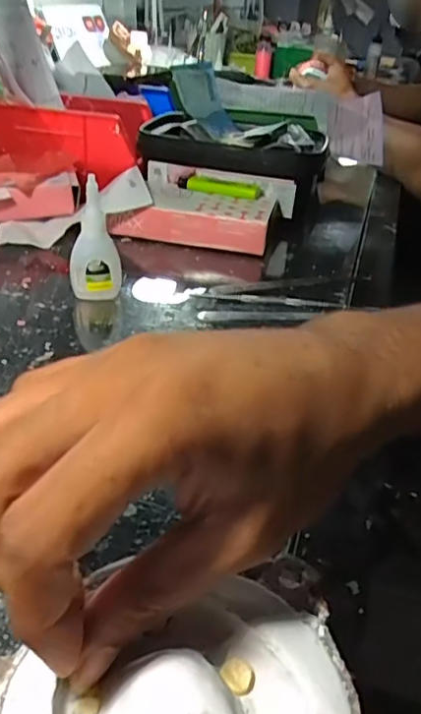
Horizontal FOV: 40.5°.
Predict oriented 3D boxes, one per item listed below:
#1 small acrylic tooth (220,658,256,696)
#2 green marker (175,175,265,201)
[{"bbox_3d":[0.008,0.096,0.173,0.010,0.004,0.009,28,40,32],"label":"small acrylic tooth"},{"bbox_3d":[0.008,-0.164,0.550,0.084,0.013,0.017,9,31,6],"label":"green marker"}]

